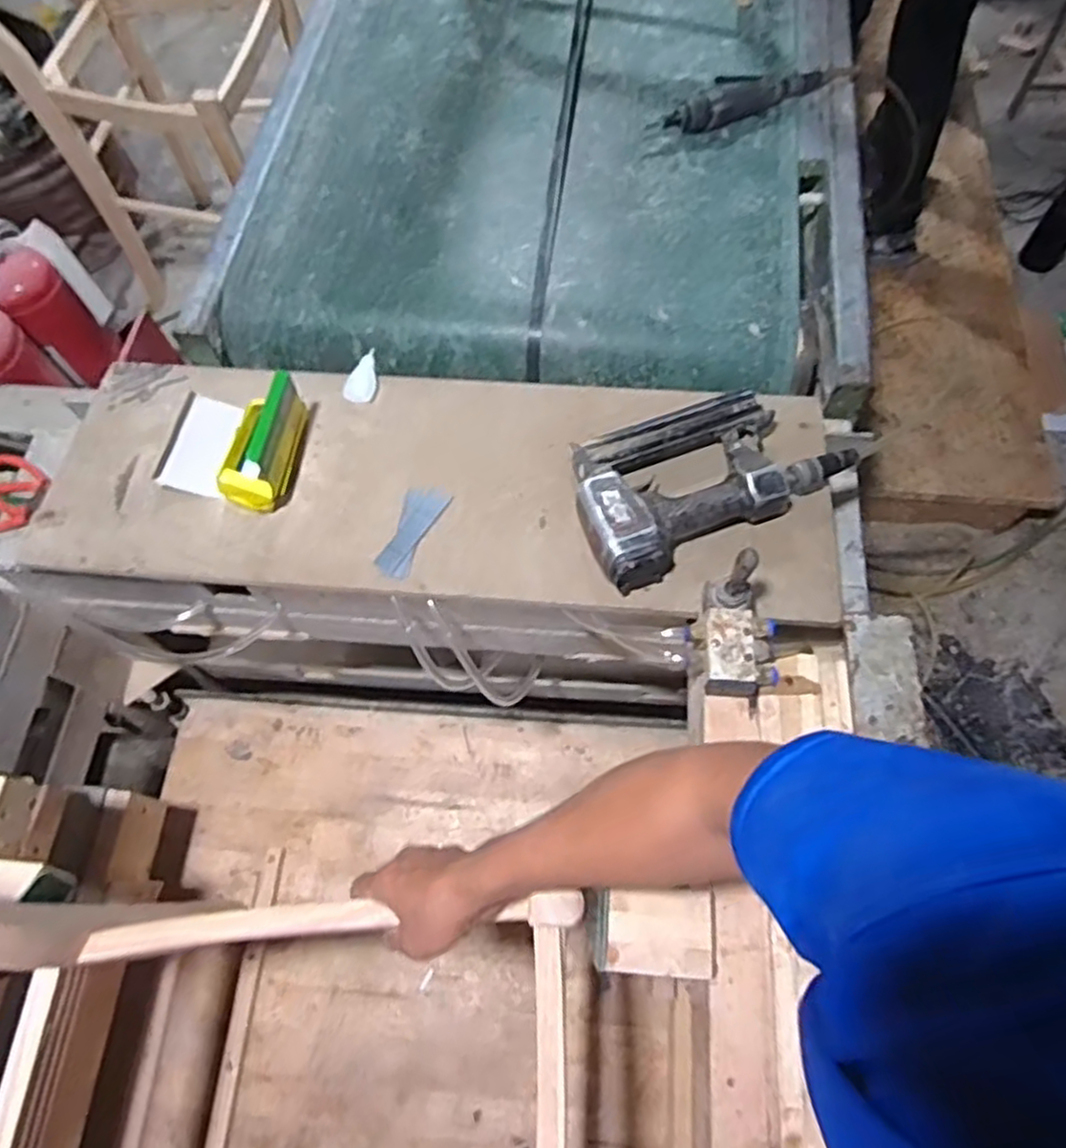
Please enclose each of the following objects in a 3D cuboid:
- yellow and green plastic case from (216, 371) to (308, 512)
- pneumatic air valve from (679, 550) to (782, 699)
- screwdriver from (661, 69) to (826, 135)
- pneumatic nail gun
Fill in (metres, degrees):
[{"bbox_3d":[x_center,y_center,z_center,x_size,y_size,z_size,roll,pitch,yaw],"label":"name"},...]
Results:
[{"bbox_3d":[-0.287,-0.140,0.784,0.065,0.068,0.127,2,66,3],"label":"yellow and green plastic case"},{"bbox_3d":[0.177,0.046,0.648,0.080,0.079,0.106,4,66,4],"label":"pneumatic air valve"},{"bbox_3d":[0.337,-0.760,1.172,0.308,0.046,0.064,-28,68,-10],"label":"screwdriver"},{"bbox_3d":[0.173,-0.104,0.753,0.286,0.063,0.185,-28,68,-10],"label":"pneumatic nail gun"}]

